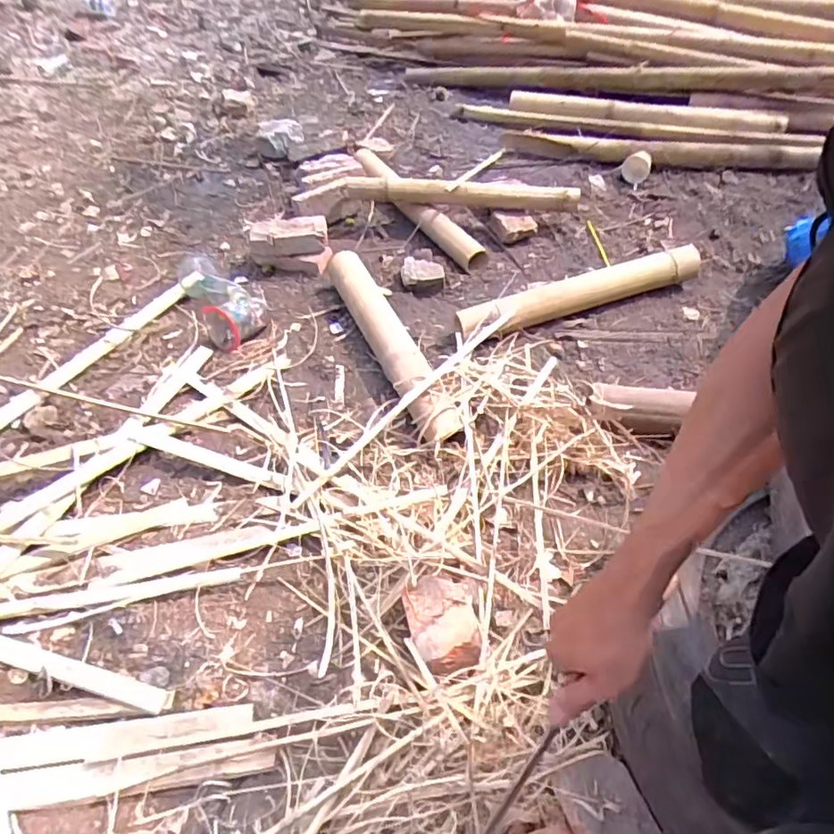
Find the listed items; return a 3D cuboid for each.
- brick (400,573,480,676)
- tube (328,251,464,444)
[{"bbox_3d":[0.033,0.258,0.736,0.098,0.049,0.133,-1,51,1],"label":"brick"},{"bbox_3d":[-0.048,-0.149,1.073,0.089,0.073,0.544,-19,53,-14],"label":"tube"}]

